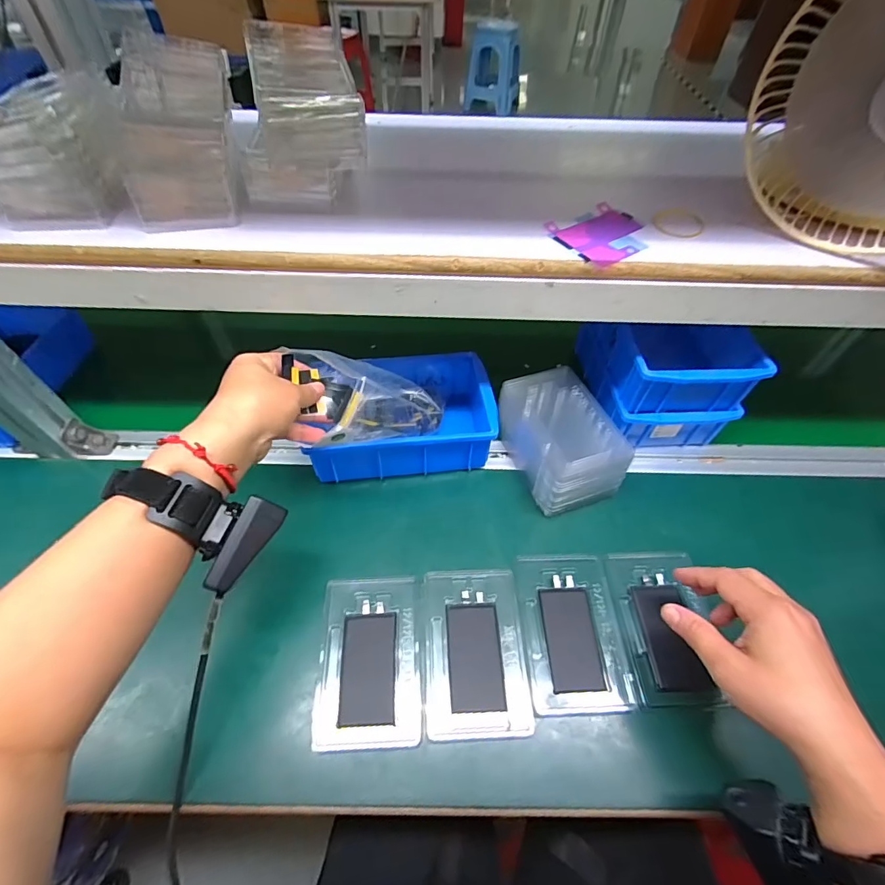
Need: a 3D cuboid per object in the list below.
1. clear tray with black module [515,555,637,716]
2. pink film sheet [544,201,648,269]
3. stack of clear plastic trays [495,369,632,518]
[{"bbox_3d":[0.115,0.163,0.399,0.086,0.014,0.129,-1,53,-3],"label":"clear tray with black module"},{"bbox_3d":[0.136,-0.175,0.377,0.085,0.006,0.069,-27,58,-21],"label":"pink film sheet"},{"bbox_3d":[0.127,-0.002,0.489,0.091,0.089,0.139,-14,55,-12],"label":"stack of clear plastic trays"}]

